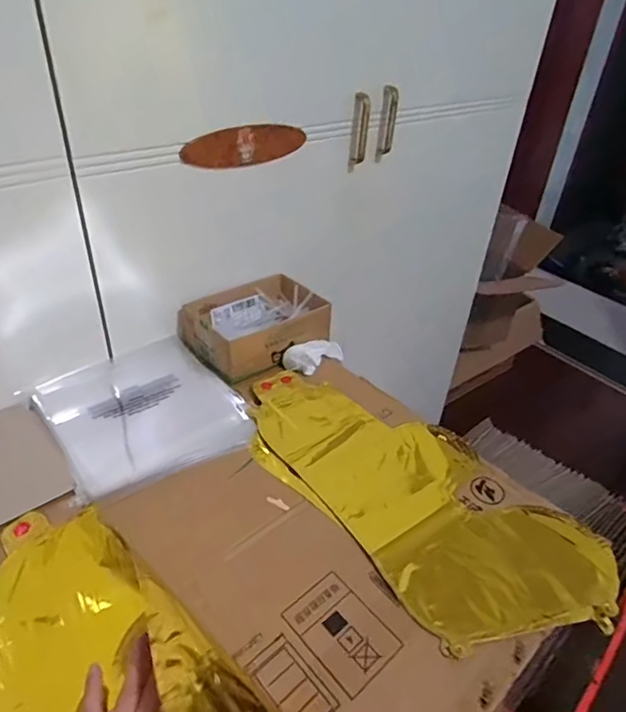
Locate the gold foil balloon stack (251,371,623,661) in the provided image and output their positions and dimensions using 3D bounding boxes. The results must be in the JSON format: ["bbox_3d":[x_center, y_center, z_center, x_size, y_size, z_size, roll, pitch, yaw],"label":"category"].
[{"bbox_3d":[0.102,0.140,0.593,0.210,0.014,0.431,-25,46,-34],"label":"gold foil balloon stack"}]

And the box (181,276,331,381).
[{"bbox_3d":[-0.080,-0.048,0.770,0.185,0.061,0.140,-27,47,-35],"label":"box"}]

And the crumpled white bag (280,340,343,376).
[{"bbox_3d":[0.008,-0.004,0.770,0.041,0.033,0.111,31,28,30],"label":"crumpled white bag"}]

